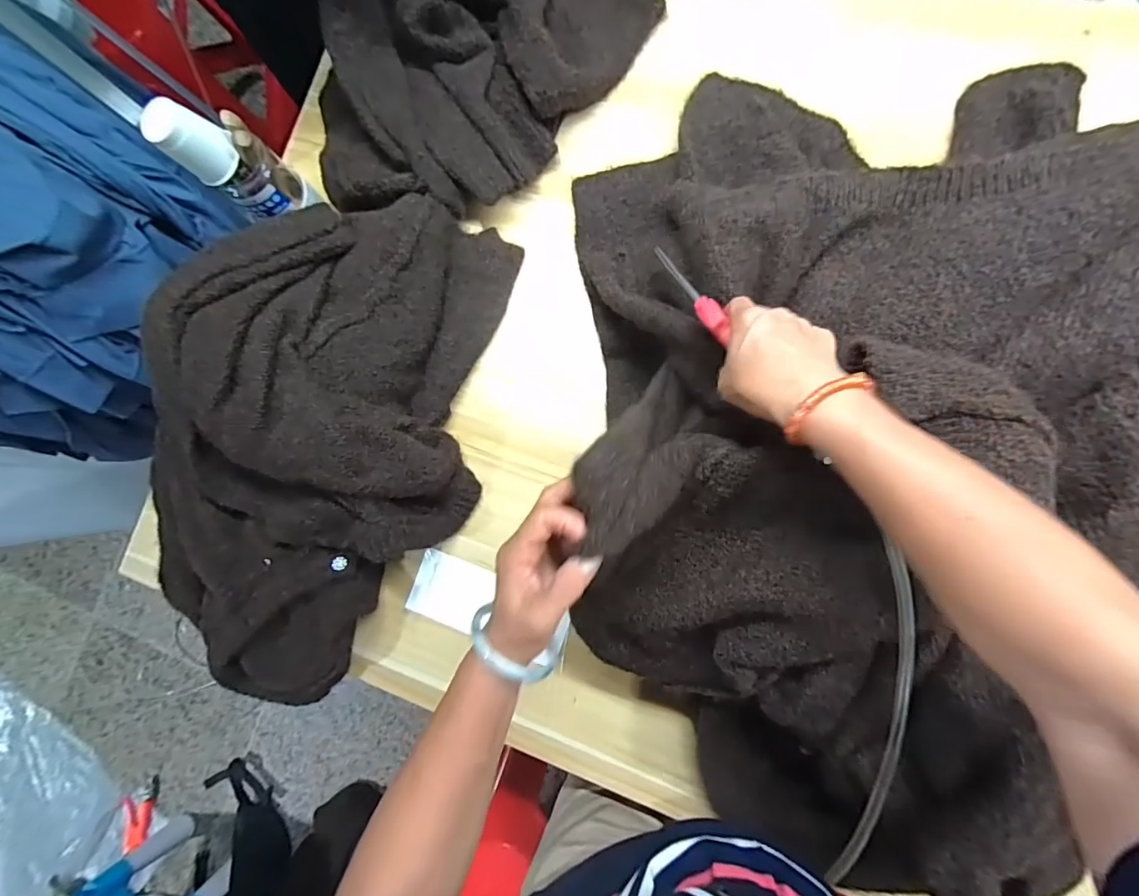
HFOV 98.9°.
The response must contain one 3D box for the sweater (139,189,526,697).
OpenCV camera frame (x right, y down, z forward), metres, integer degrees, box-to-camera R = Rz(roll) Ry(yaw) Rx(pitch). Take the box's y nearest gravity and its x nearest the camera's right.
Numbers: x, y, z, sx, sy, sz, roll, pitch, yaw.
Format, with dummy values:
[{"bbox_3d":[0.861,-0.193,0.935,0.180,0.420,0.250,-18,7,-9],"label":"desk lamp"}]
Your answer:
[{"bbox_3d":[-0.288,-0.014,0.542,0.360,0.124,0.594,14,86,8],"label":"sweater"}]

